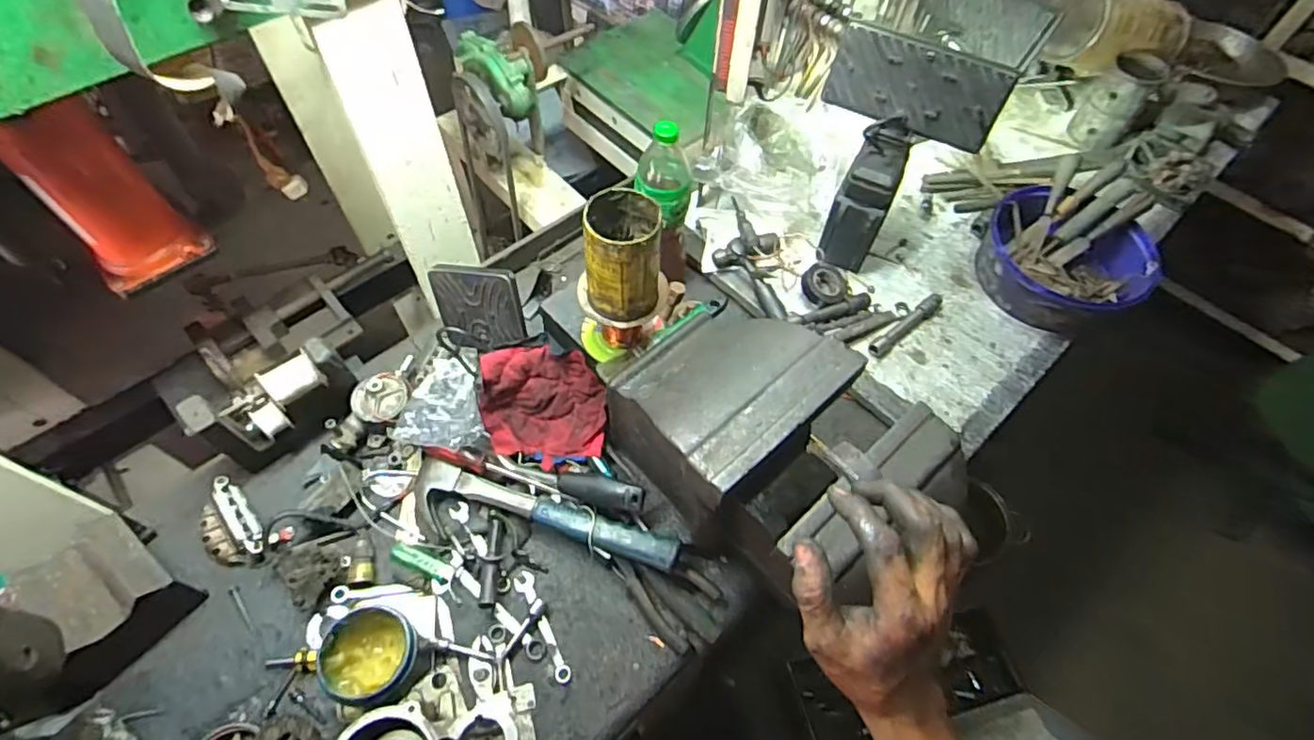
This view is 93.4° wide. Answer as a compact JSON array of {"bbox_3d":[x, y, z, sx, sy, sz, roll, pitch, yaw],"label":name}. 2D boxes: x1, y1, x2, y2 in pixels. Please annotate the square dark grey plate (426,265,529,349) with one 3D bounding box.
[{"bbox_3d":[-0.201,-0.072,0.704,0.103,0.094,0.013,6,35,12],"label":"square dark grey plate"}]

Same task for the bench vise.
[{"bbox_3d":[0.100,0.083,0.648,0.195,0.225,0.315,-35,66,-21],"label":"bench vise"}]

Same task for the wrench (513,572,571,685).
[{"bbox_3d":[-0.128,0.288,0.695,0.021,0.007,0.127,-24,62,-16],"label":"wrench"}]

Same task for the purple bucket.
[{"bbox_3d":[0.595,-0.162,0.911,0.212,0.089,0.253,19,60,9],"label":"purple bucket"}]

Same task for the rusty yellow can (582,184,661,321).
[{"bbox_3d":[-0.035,-0.113,0.624,0.075,0.112,0.081,-3,59,-4],"label":"rusty yellow can"}]

